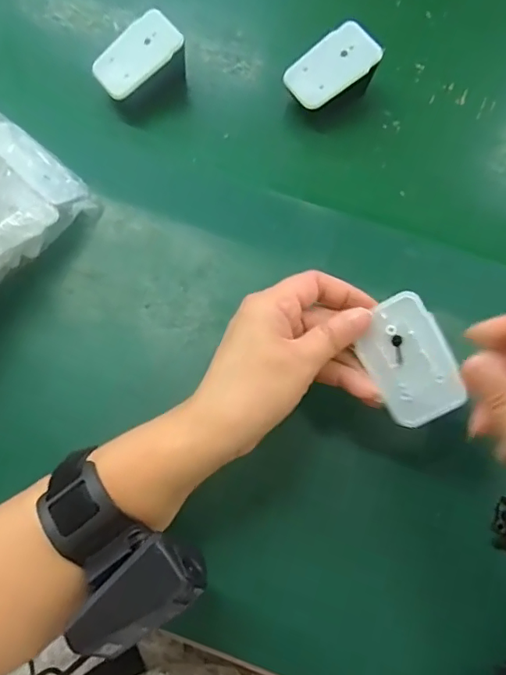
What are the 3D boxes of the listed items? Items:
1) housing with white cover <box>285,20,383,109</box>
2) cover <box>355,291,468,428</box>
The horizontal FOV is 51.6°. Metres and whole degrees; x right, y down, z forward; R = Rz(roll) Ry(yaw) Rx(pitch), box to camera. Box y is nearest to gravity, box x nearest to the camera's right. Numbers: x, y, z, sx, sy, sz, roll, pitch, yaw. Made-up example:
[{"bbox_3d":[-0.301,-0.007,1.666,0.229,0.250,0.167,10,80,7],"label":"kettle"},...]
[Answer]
[{"bbox_3d":[0.062,-0.201,0.403,0.065,0.037,0.050,-35,77,-12],"label":"housing with white cover"},{"bbox_3d":[0.088,0.013,0.294,0.045,0.004,0.069,-29,85,8],"label":"cover"}]

